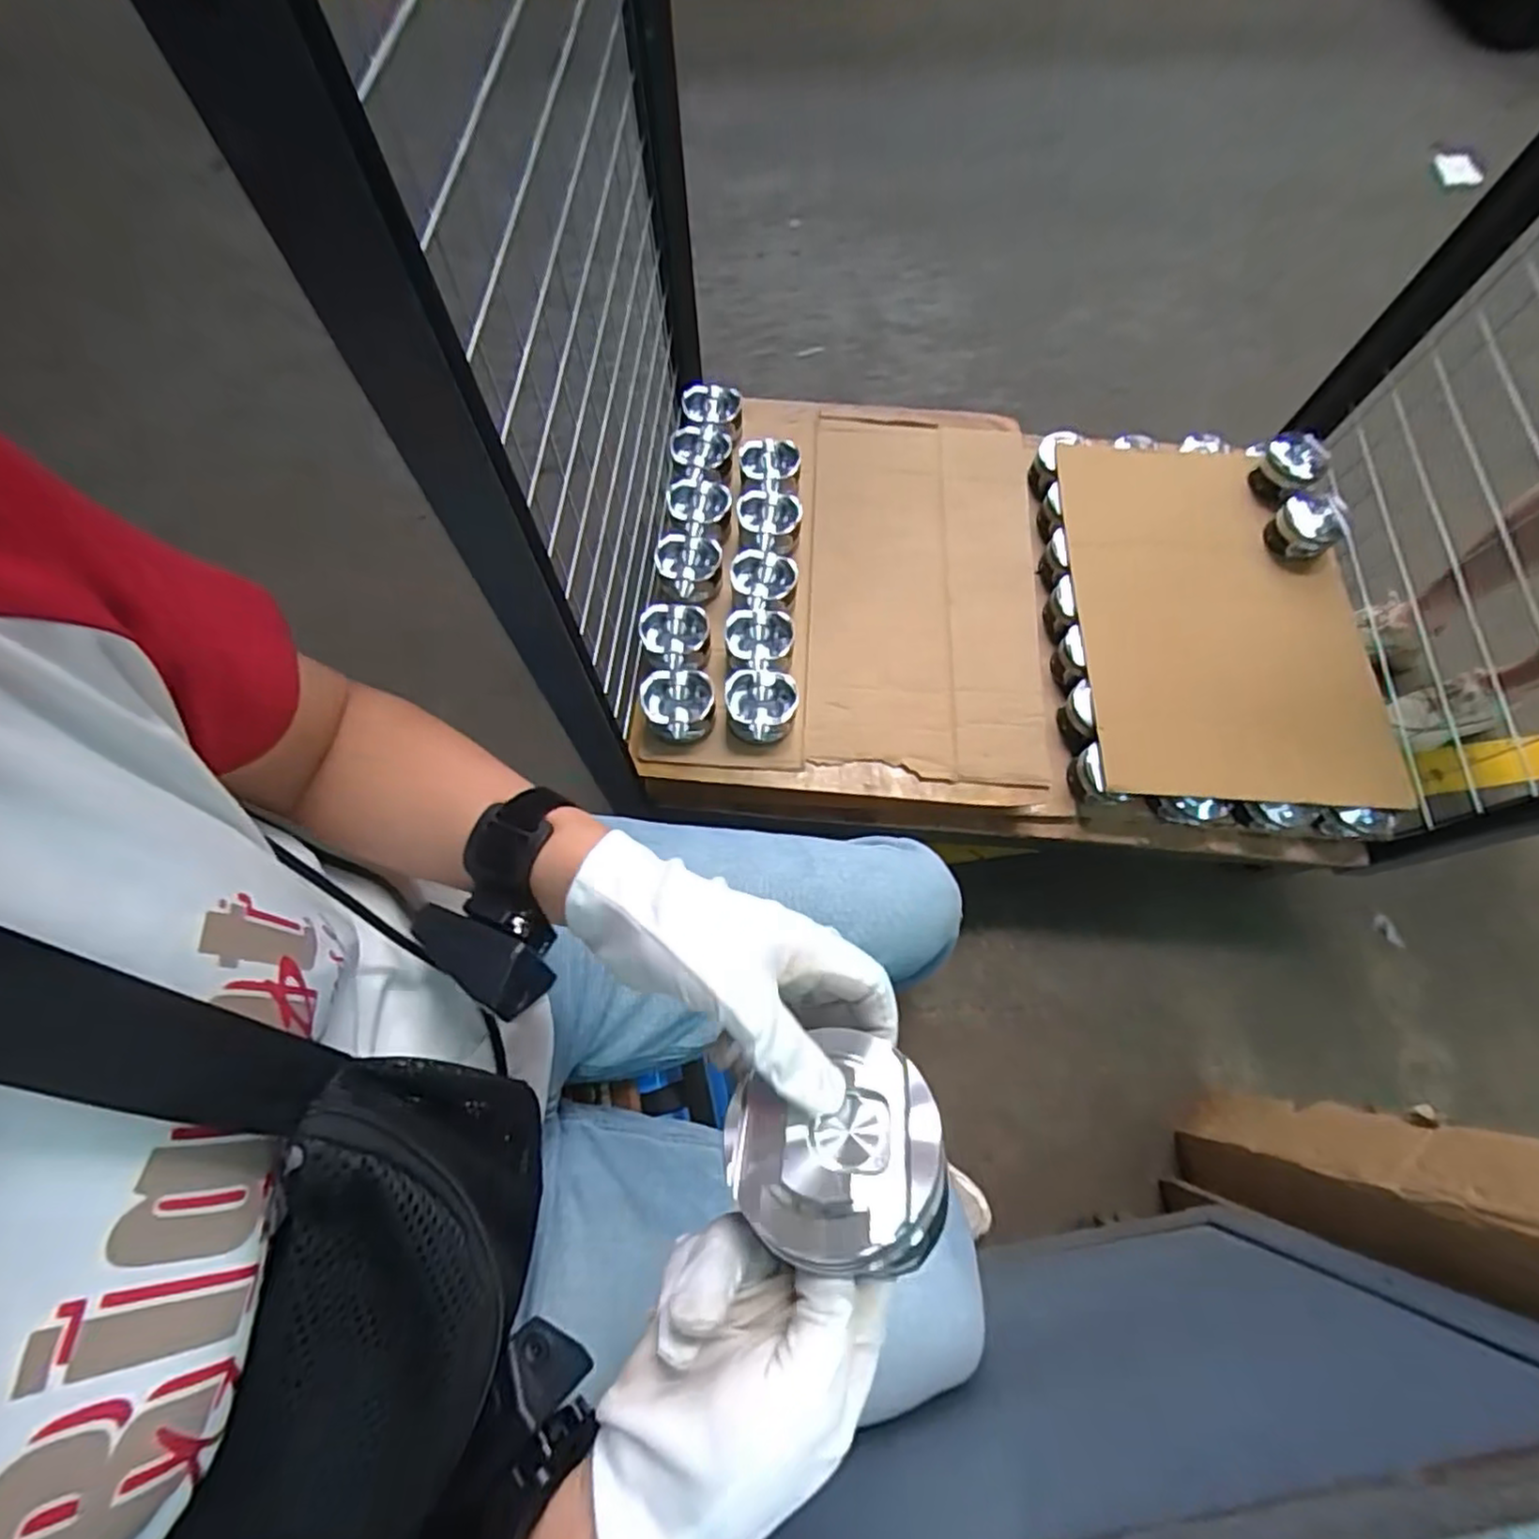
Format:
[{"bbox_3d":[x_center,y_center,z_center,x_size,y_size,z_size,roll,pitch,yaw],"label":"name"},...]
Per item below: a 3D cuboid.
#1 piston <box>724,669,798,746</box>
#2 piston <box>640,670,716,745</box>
[{"bbox_3d":[-0.009,-0.076,0.842,0.087,0.045,0.084,-2,69,-1],"label":"piston"},{"bbox_3d":[-0.108,-0.080,0.834,0.085,0.055,0.081,0,69,0],"label":"piston"}]

